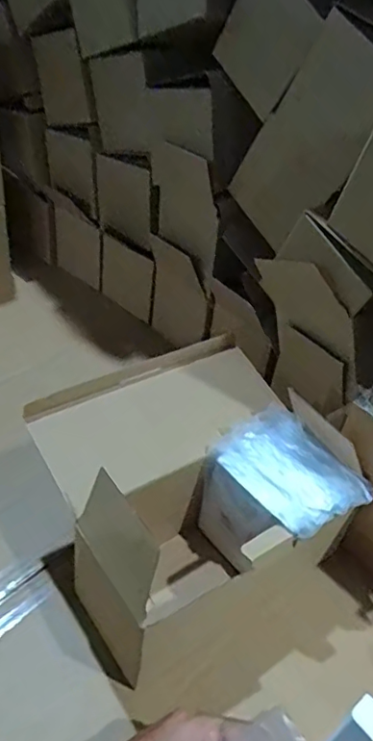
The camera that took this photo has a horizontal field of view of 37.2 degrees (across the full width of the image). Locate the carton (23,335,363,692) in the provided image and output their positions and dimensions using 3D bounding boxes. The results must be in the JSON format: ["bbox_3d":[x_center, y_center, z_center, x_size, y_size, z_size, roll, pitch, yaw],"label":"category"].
[{"bbox_3d":[0.009,0.093,0.458,0.231,0.130,0.179,-21,48,-30],"label":"carton"}]

